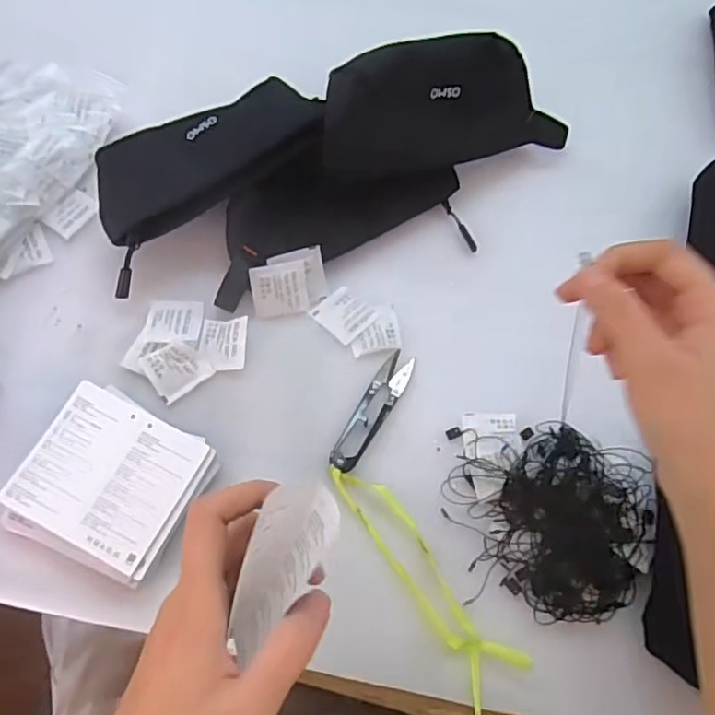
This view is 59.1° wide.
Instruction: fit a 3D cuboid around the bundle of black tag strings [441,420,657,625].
[{"bbox_3d":[0.127,0.104,0.414,0.127,0.023,0.122,4,68,-2],"label":"bundle of black tag strings"}]

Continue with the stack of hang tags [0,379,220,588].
[{"bbox_3d":[-0.158,0.081,0.407,0.106,0.023,0.103,27,69,8],"label":"stack of hang tags"}]

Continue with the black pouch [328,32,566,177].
[{"bbox_3d":[0.071,-0.199,0.493,0.211,0.092,0.028,-13,33,-23],"label":"black pouch"}]

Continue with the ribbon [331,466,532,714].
[{"bbox_3d":[0.045,0.134,0.403,0.043,0.010,0.166,-30,76,-11],"label":"ribbon"}]

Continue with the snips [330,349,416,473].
[{"bbox_3d":[0.011,0.037,0.447,0.023,0.016,0.101,29,69,8],"label":"snips"}]

